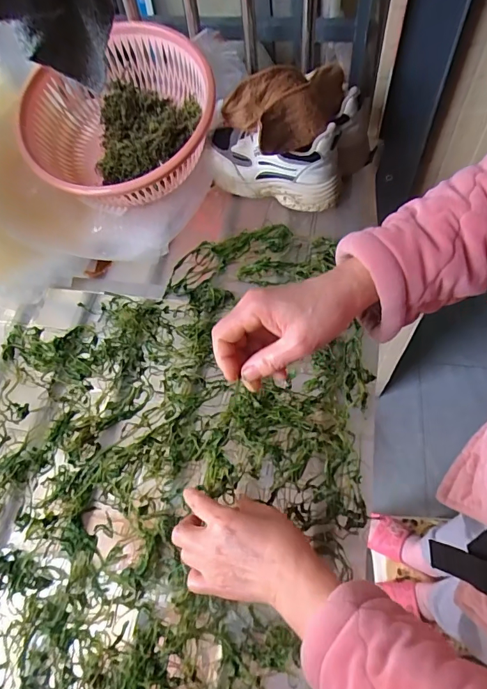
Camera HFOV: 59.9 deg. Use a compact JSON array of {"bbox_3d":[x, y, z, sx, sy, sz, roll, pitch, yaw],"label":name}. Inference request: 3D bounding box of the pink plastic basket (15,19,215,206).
[{"bbox_3d":[-0.174,-0.325,0.627,0.272,0.113,0.272,0,82,3],"label":"pink plastic basket"}]

